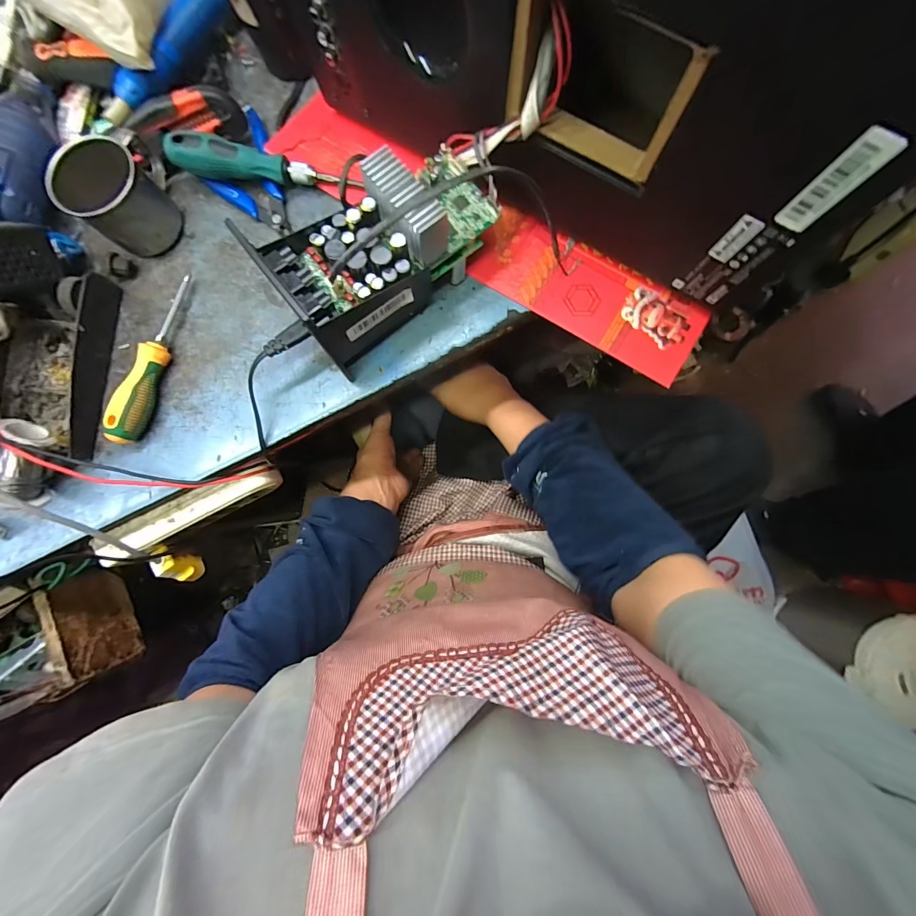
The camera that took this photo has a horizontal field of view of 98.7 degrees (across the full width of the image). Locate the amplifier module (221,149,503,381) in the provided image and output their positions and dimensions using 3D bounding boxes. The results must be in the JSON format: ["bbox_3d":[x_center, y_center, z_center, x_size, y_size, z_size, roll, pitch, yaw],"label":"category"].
[{"bbox_3d":[-0.055,-0.159,0.309,0.178,0.095,0.086,-37,84,-2],"label":"amplifier module"}]

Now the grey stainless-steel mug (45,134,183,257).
[{"bbox_3d":[-0.288,-0.219,0.336,0.066,0.057,0.063,33,86,5],"label":"grey stainless-steel mug"}]

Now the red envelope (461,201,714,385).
[{"bbox_3d":[0.114,-0.145,0.347,0.202,0.006,0.077,32,88,4],"label":"red envelope"}]

